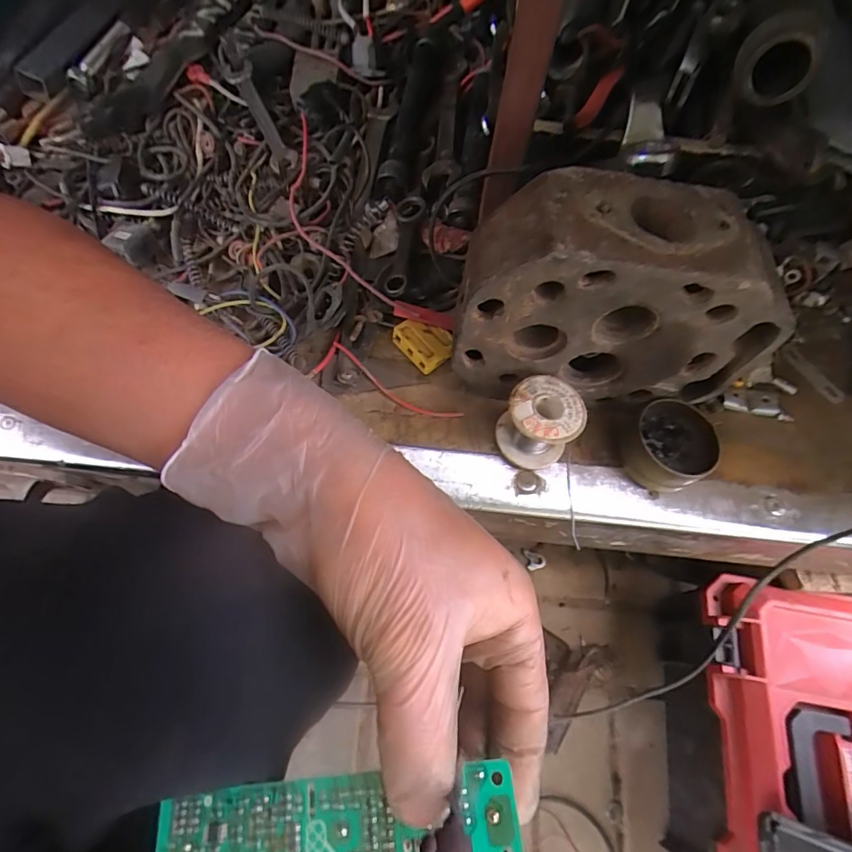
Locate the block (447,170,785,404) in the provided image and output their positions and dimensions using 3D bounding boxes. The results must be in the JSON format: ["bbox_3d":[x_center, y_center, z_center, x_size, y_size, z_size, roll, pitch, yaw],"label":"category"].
[{"bbox_3d":[0.126,-0.084,0.343,0.199,0.156,0.080,4,66,-2],"label":"block"}]

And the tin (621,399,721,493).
[{"bbox_3d":[0.189,0.014,0.371,0.068,0.032,0.063,1,66,-3],"label":"tin"}]

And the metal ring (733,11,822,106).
[{"bbox_3d":[0.231,-0.240,0.315,0.047,0.044,0.022,33,68,11],"label":"metal ring"}]

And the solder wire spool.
[{"bbox_3d":[0.085,-0.001,0.362,0.053,0.052,0.054,1,66,-3],"label":"solder wire spool"}]

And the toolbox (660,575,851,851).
[{"bbox_3d":[0.359,0.356,0.483,0.183,0.178,0.351,10,66,1],"label":"toolbox"}]

